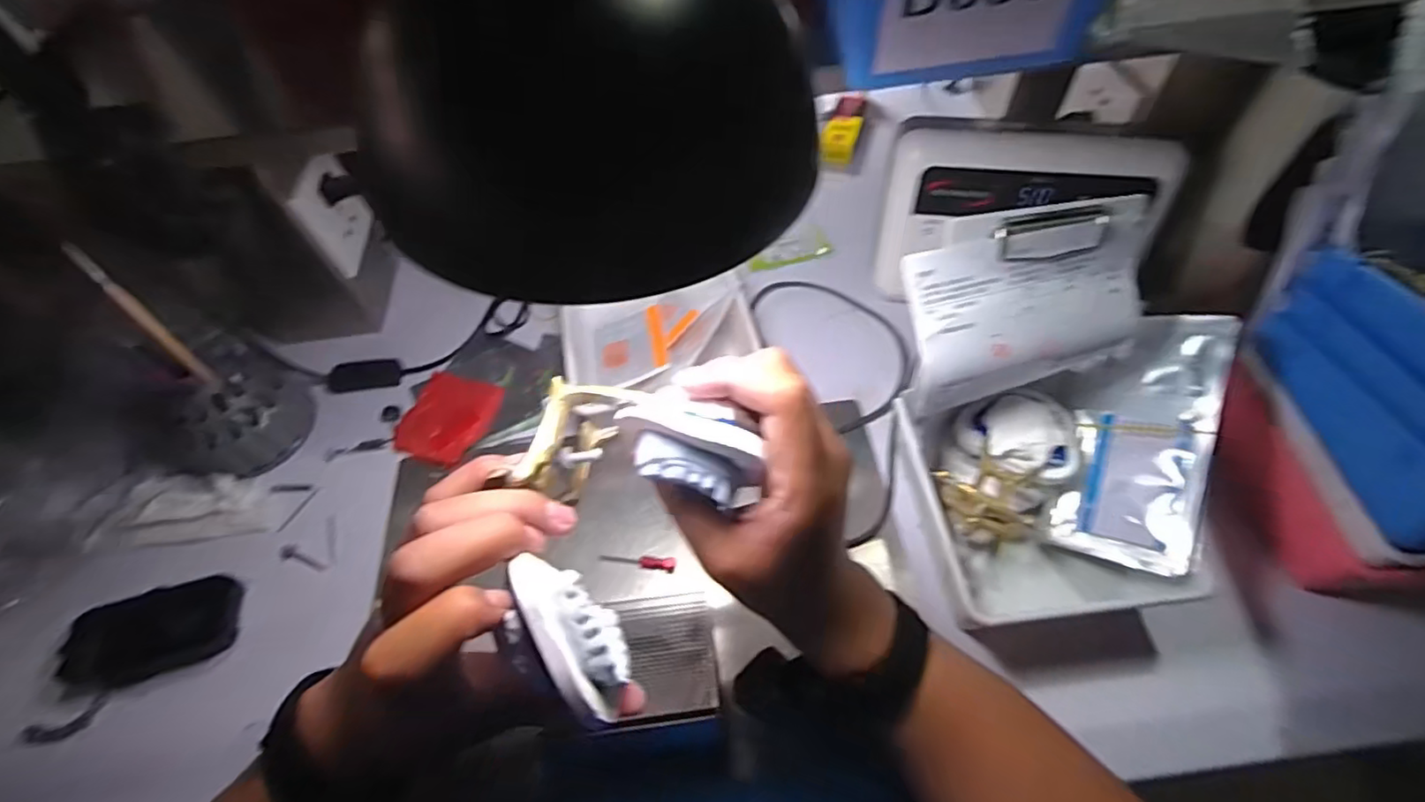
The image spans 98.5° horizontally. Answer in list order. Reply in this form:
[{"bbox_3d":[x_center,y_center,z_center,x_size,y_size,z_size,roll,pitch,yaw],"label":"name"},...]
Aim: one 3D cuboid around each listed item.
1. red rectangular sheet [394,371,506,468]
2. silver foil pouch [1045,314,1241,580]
[{"bbox_3d":[-0.231,0.015,0.536,0.086,0.014,0.078,16,59,14],"label":"red rectangular sheet"},{"bbox_3d":[0.291,0.026,0.423,0.090,0.010,0.170,10,83,52],"label":"silver foil pouch"}]

